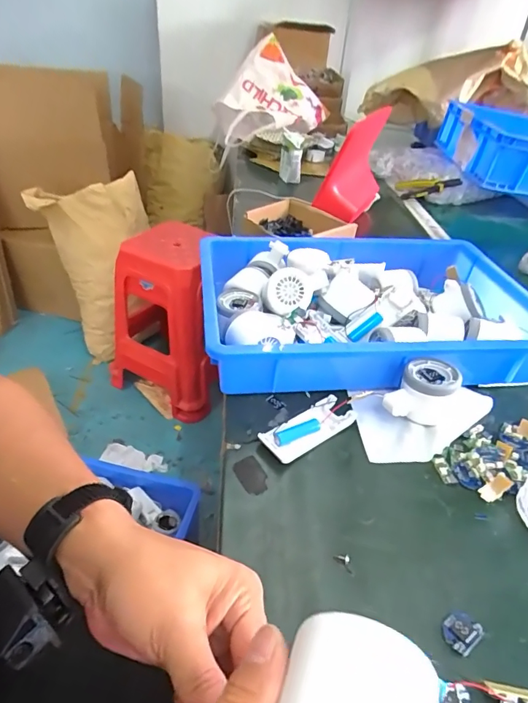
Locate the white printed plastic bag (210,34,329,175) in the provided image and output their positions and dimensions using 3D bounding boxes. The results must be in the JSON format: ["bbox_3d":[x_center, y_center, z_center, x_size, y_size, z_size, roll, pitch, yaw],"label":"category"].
[{"bbox_3d":[0.036,-0.736,1.340,0.367,0.306,0.206,-9,39,-17],"label":"white printed plastic bag"}]

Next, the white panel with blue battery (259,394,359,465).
[{"bbox_3d":[0.046,0.076,0.455,0.102,0.015,0.036,-22,45,-31],"label":"white panel with blue battery"}]

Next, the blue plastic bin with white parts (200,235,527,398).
[{"bbox_3d":[0.139,-0.060,0.596,0.433,0.090,0.283,-1,38,-7],"label":"blue plastic bin with white parts"}]

